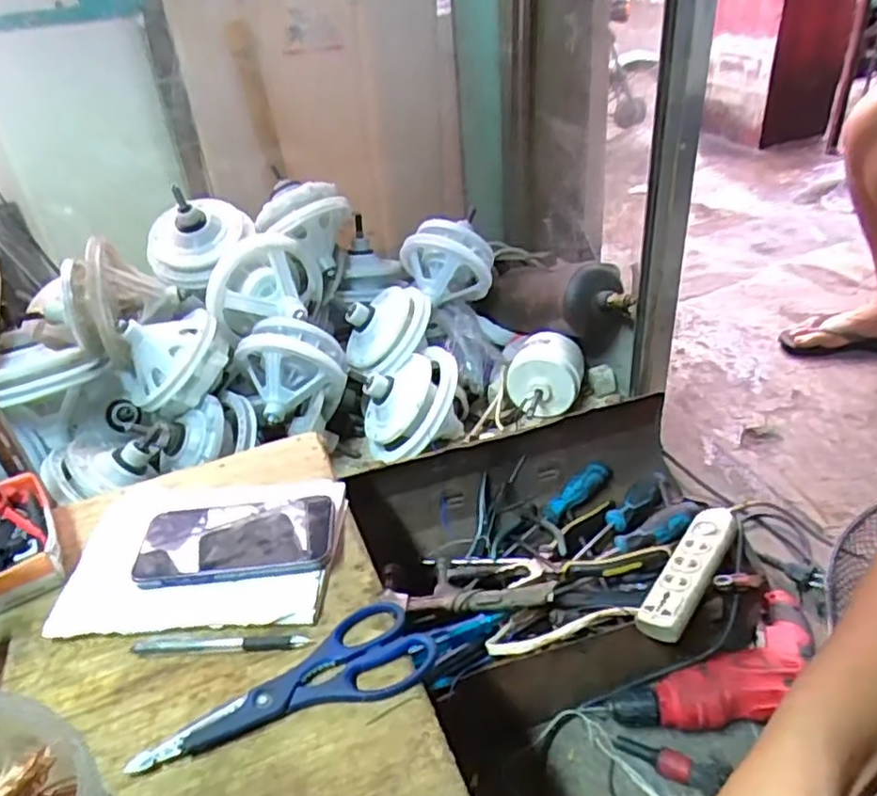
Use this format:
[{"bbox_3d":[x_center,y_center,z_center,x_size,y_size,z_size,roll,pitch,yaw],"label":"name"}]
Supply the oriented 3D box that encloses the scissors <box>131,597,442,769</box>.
[{"bbox_3d":[-0.107,0.196,0.481,0.203,0.016,0.069,-14,36,-12],"label":"scissors"}]

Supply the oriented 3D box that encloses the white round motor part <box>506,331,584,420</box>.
[{"bbox_3d":[0.148,-0.032,0.945,0.095,0.087,0.081,7,37,16],"label":"white round motor part"}]

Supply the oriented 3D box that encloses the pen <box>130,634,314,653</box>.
[{"bbox_3d":[-0.163,0.183,0.511,0.134,0.008,0.012,-3,35,3],"label":"pen"}]

